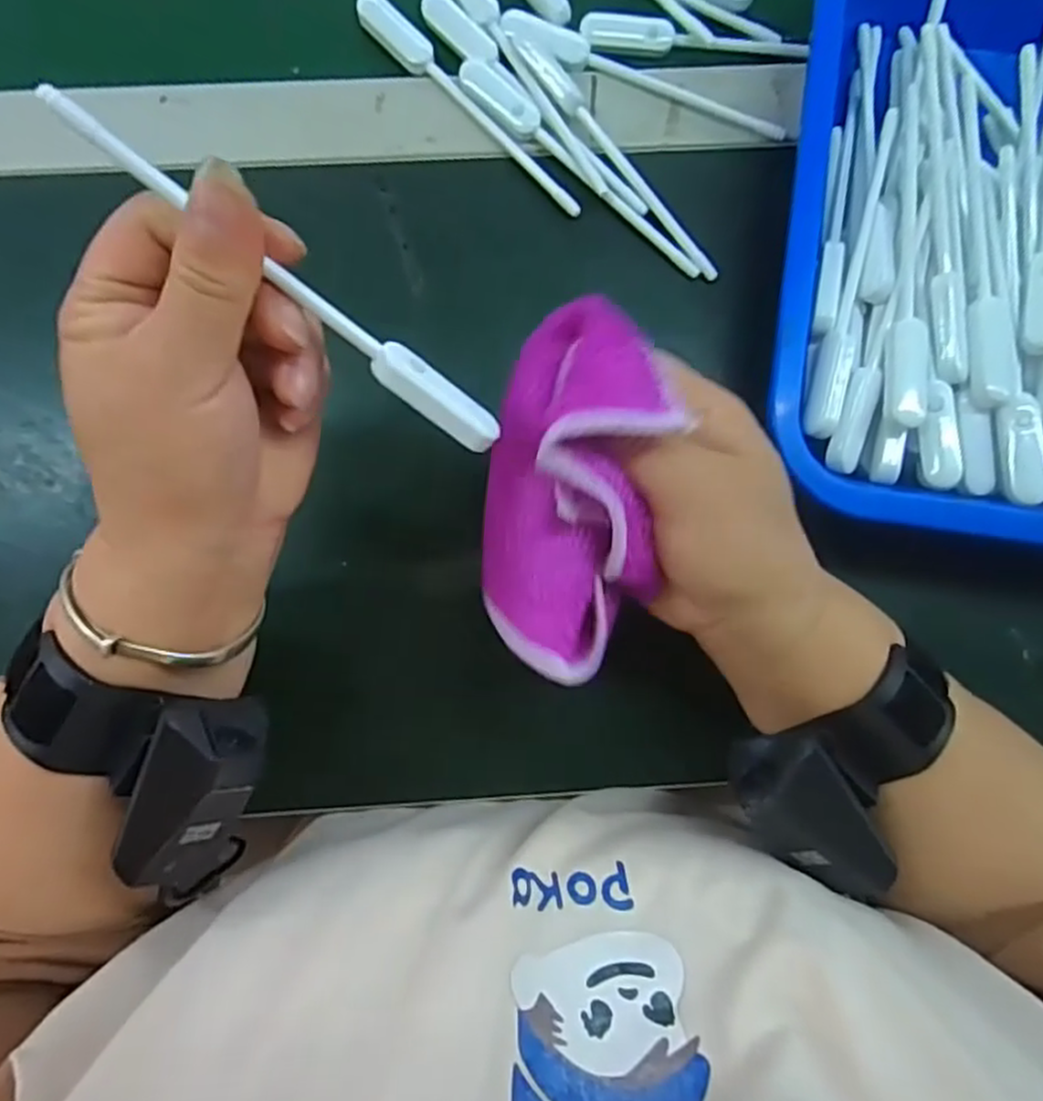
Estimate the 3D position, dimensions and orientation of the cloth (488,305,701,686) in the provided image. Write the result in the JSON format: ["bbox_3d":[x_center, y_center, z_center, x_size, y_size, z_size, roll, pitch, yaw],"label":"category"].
[{"bbox_3d":[0.018,-0.020,0.235,0.055,0.034,0.116,6,101,-2],"label":"cloth"}]

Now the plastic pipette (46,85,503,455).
[{"bbox_3d":[-0.063,-0.074,0.204,0.142,0.006,0.013,36,87,-22],"label":"plastic pipette"}]

